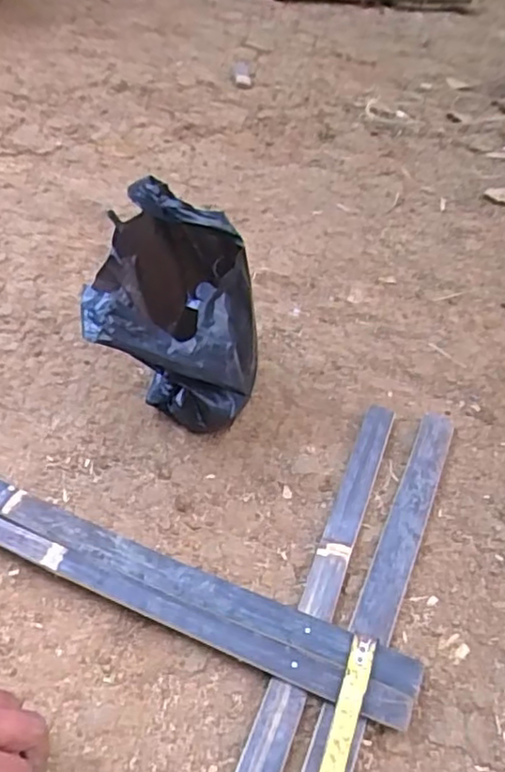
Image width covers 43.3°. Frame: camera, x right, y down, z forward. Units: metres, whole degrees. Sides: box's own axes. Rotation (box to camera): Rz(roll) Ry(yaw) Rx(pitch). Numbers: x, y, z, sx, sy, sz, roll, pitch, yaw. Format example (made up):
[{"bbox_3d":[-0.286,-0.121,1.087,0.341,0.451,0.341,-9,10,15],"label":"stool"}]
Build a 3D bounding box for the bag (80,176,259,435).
[{"bbox_3d":[-0.069,-0.062,0.602,0.142,0.224,0.163,-2,47,-2],"label":"bag"}]

